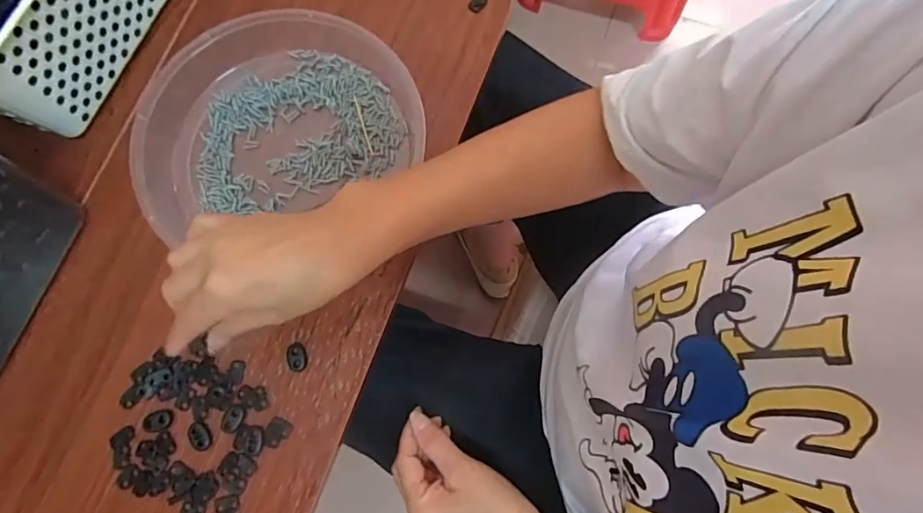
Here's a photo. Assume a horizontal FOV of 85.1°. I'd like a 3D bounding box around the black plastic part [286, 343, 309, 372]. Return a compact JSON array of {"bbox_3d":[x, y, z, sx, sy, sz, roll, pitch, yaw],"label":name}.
[{"bbox_3d":[-0.131,0.080,0.401,0.015,0.007,0.022,-18,78,-4],"label":"black plastic part"}]

